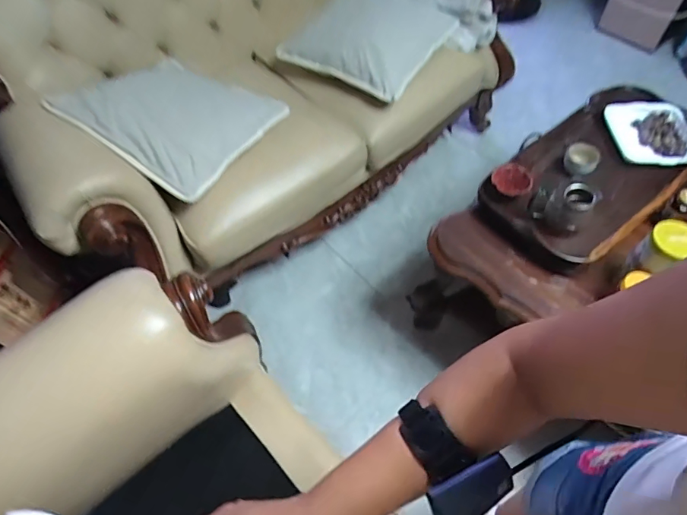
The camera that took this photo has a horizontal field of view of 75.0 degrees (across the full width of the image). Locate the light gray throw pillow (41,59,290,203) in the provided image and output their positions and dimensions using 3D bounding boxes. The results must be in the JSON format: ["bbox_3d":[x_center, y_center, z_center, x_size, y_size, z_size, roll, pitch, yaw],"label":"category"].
[{"bbox_3d":[-0.468,-0.389,1.268,0.441,0.120,0.484,34,53,-1],"label":"light gray throw pillow"}]

